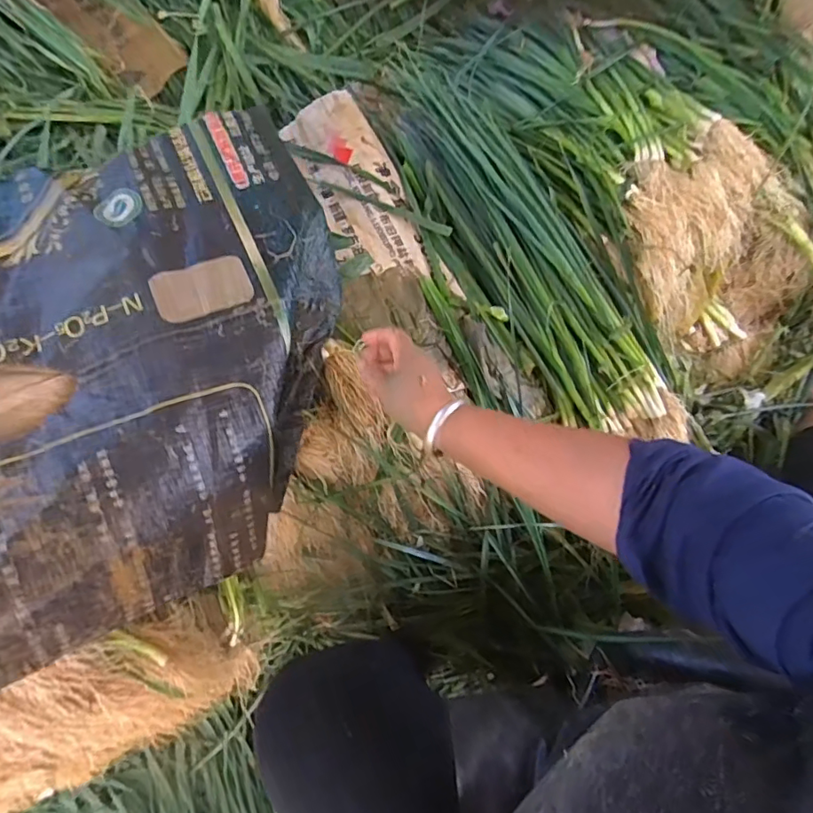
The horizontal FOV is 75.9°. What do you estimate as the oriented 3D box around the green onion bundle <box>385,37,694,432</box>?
[{"bbox_3d":[0.153,-0.284,0.747,0.241,0.096,0.716,-17,76,-6],"label":"green onion bundle"}]

